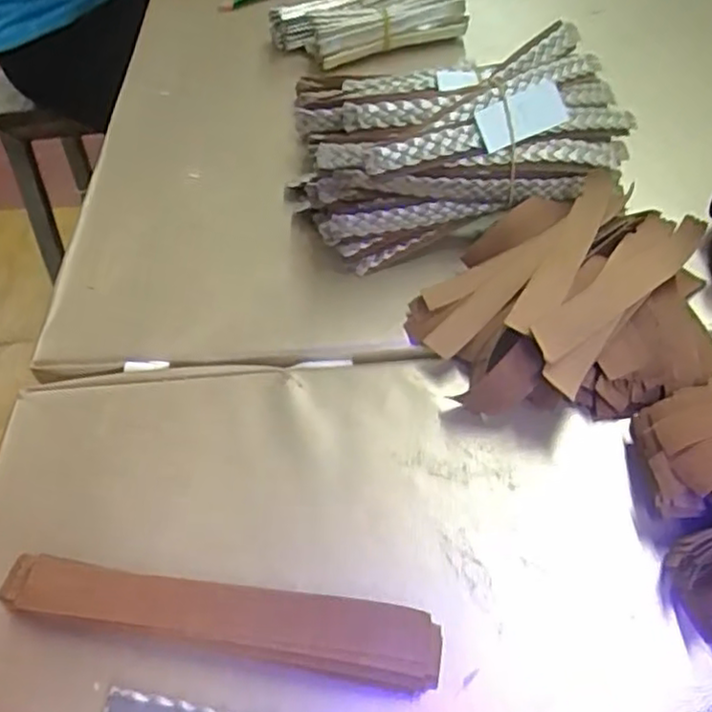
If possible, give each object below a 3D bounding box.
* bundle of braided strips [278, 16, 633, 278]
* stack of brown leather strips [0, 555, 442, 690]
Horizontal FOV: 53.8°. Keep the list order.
[{"bbox_3d":[0.060,-0.119,0.410,0.182,0.090,0.081,-13,51,-7],"label":"bundle of braided strips"},{"bbox_3d":[-0.058,0.103,0.278,0.179,0.011,0.027,5,51,8],"label":"stack of brown leather strips"}]

